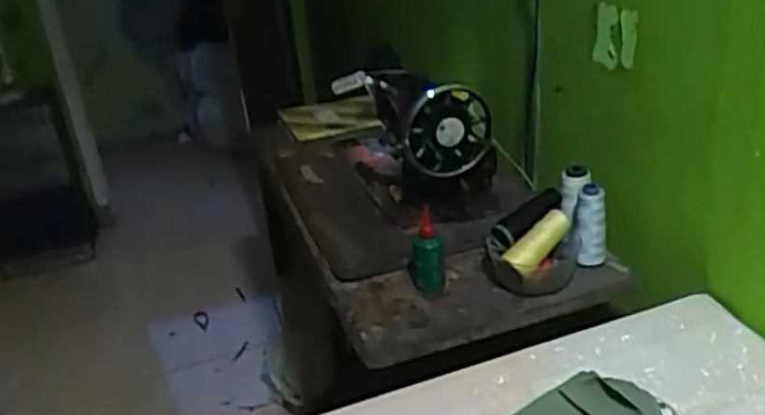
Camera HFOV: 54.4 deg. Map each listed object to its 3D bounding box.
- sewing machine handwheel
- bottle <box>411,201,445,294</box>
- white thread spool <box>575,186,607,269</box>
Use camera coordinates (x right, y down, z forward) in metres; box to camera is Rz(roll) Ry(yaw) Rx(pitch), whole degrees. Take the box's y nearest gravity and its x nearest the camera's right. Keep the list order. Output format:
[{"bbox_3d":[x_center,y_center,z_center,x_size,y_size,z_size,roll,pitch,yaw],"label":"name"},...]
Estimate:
[{"bbox_3d":[0.095,-0.115,1.082,0.132,0.149,0.038,-18,43,-8],"label":"sewing machine handwheel"},{"bbox_3d":[0.058,0.062,0.995,0.049,0.126,0.038,-4,27,5],"label":"bottle"},{"bbox_3d":[0.285,0.032,1.013,0.036,0.131,0.033,3,28,18],"label":"white thread spool"}]

